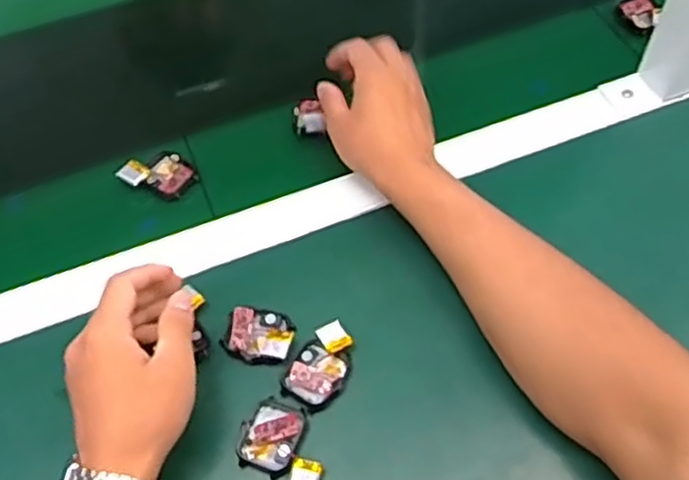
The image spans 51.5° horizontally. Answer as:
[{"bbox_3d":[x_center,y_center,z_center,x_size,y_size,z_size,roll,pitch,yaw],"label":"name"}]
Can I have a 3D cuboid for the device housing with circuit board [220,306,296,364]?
[{"bbox_3d":[-0.061,0.066,0.507,0.049,0.007,0.041,2,58,5],"label":"device housing with circuit board"}]

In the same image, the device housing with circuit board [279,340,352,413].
[{"bbox_3d":[-0.020,0.092,0.494,0.040,0.006,0.046,29,64,20],"label":"device housing with circuit board"}]

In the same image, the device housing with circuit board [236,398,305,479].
[{"bbox_3d":[-0.049,0.130,0.474,0.039,0.005,0.047,13,59,11],"label":"device housing with circuit board"}]

